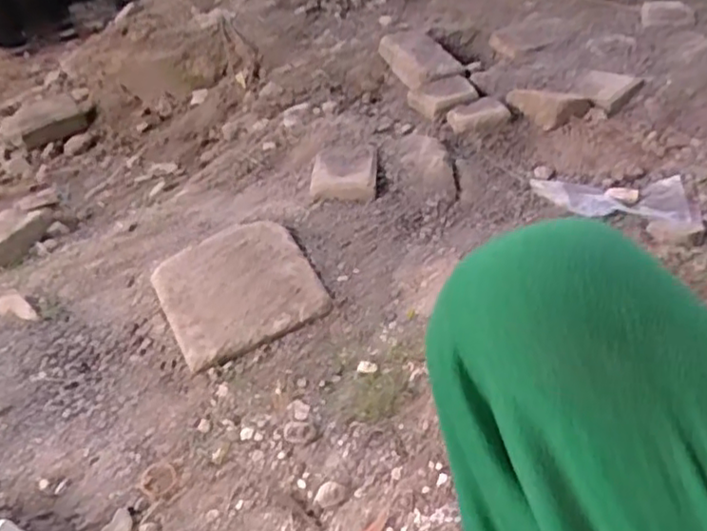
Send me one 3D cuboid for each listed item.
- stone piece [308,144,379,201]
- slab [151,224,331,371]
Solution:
[{"bbox_3d":[-0.014,-0.163,1.084,0.104,0.026,0.144,2,42,3],"label":"stone piece"},{"bbox_3d":[-0.155,0.026,0.889,0.200,0.043,0.187,-22,46,-21],"label":"slab"}]

